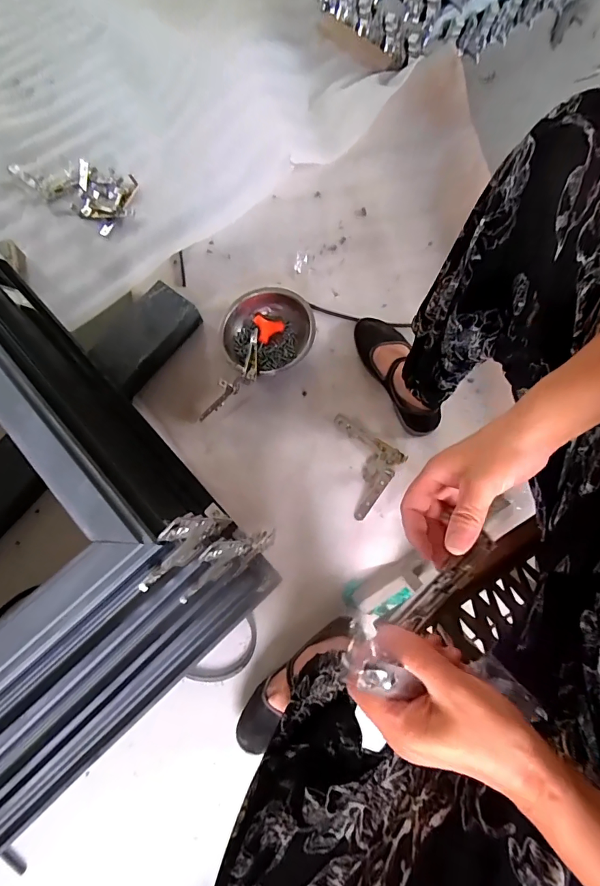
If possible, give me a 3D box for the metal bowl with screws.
[{"bbox_3d":[-0.067,-0.215,0.832,0.172,0.055,0.164,0,75,1],"label":"metal bowl with screws"}]

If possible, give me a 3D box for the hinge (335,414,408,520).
[{"bbox_3d":[0.097,0.037,0.788,0.149,0.013,0.146,37,79,10],"label":"hinge"}]

